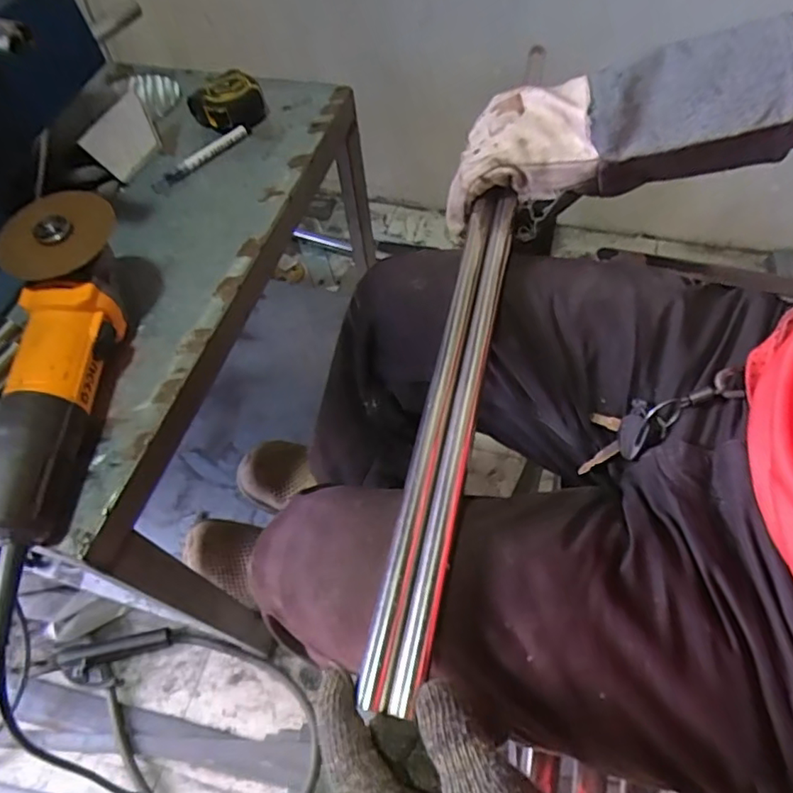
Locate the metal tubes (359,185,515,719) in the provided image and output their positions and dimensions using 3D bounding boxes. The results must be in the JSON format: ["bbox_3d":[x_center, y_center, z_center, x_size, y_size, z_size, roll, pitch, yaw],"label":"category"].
[{"bbox_3d":[0.039,-0.002,0.394,0.034,0.014,0.395,9,59,11],"label":"metal tubes"}]

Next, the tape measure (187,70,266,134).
[{"bbox_3d":[-0.201,-0.354,0.687,0.075,0.042,0.072,34,65,24],"label":"tape measure"}]

